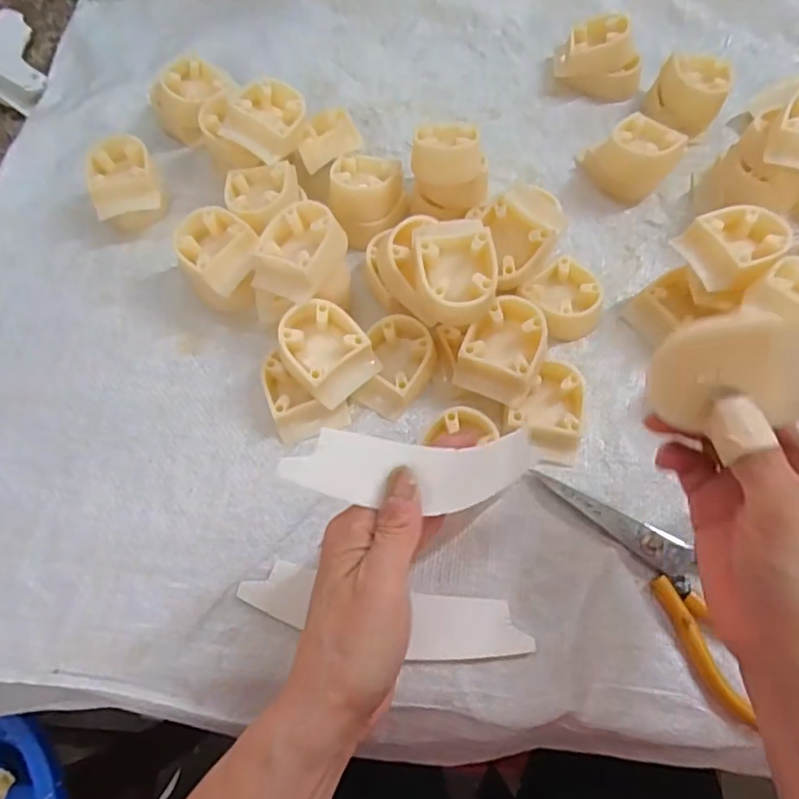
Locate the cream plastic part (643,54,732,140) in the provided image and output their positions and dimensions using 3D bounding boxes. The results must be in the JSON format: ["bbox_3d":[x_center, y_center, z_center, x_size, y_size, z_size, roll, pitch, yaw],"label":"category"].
[{"bbox_3d":[0.226,-0.241,0.452,0.053,0.035,0.048,22,68,11],"label":"cream plastic part"}]

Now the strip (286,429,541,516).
[{"bbox_3d":[0.020,0.034,0.278,0.151,0.023,0.034,6,60,-32],"label":"strip"}]

